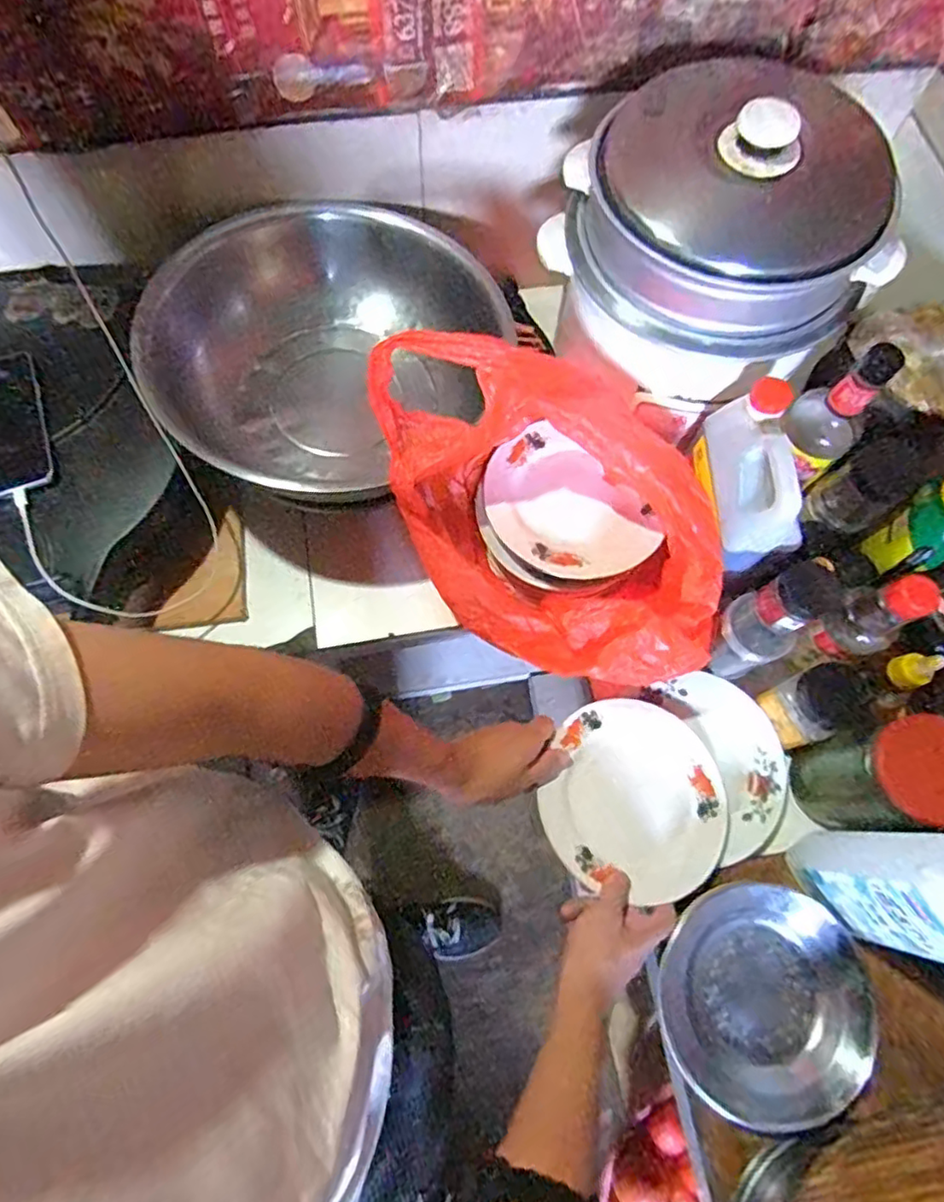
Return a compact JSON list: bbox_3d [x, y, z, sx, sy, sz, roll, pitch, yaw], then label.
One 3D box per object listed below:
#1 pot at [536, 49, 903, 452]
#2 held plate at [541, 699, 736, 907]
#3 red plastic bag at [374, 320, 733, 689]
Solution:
[{"bbox_3d":[0.240,-0.364,0.639,0.309,0.236,0.277,24,74,8],"label":"pot"},{"bbox_3d":[0.172,0.198,0.653,0.185,0.042,0.188,0,72,1],"label":"held plate"},{"bbox_3d":[0.085,-0.072,0.593,0.287,0.216,0.292,-12,73,-3],"label":"red plastic bag"}]

